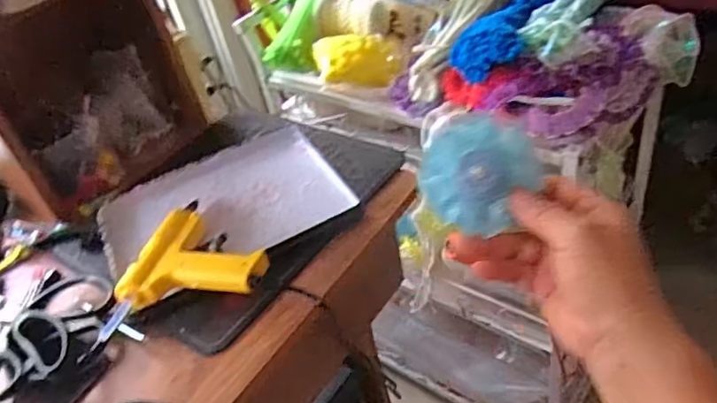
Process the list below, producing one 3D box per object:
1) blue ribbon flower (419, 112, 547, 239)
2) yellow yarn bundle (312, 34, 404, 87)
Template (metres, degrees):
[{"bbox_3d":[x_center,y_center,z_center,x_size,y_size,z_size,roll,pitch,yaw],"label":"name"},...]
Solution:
[{"bbox_3d":[0.076,-0.019,0.377,0.070,0.010,0.071,0,88,11],"label":"blue ribbon flower"},{"bbox_3d":[-0.001,-0.191,0.773,0.113,0.048,0.097,-13,39,0],"label":"yellow yarn bundle"}]

